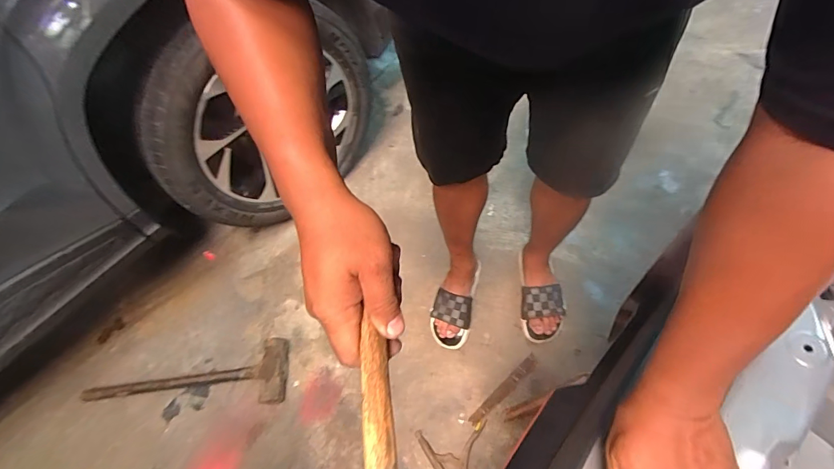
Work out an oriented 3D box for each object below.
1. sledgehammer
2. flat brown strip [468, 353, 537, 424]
[{"bbox_3d":[-0.645,0.386,1.153,0.564,0.056,0.166,-1,59,3],"label":"sledgehammer"},{"bbox_3d":[0.231,0.408,1.073,0.234,0.006,0.031,-39,58,-14],"label":"flat brown strip"}]

